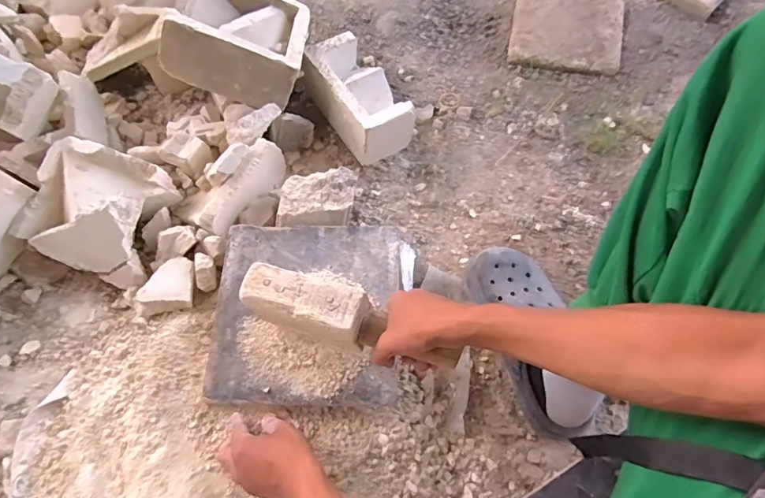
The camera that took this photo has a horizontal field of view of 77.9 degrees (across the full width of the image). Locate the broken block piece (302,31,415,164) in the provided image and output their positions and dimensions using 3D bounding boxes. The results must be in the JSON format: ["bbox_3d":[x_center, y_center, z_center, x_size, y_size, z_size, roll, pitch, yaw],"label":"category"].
[{"bbox_3d":[-0.040,-0.258,0.818,0.105,0.098,0.207,-30,71,-15],"label":"broken block piece"}]

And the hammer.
[{"bbox_3d":[-0.038,0.079,0.518,0.243,0.049,0.060,19,66,4],"label":"hammer"}]

